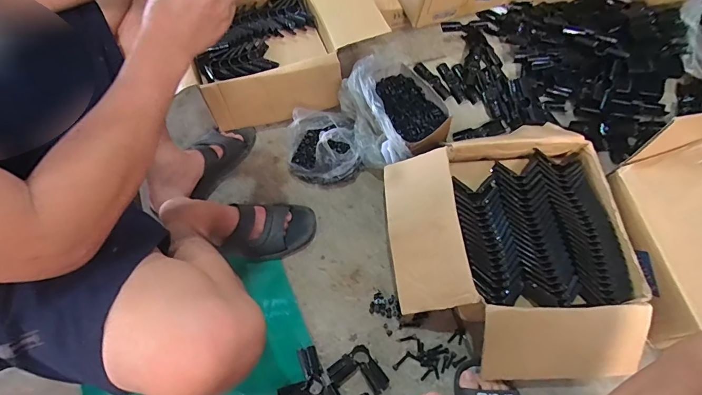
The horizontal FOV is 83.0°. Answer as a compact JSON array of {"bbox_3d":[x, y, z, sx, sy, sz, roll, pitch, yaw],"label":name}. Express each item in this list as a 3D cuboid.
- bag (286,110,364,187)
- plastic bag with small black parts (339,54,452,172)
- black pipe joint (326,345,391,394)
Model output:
[{"bbox_3d":[-0.063,-0.124,0.873,0.158,0.112,0.176,-13,64,-5],"label":"bag"},{"bbox_3d":[0.096,-0.198,0.911,0.211,0.112,0.266,-16,64,-8],"label":"plastic bag with small black parts"},{"bbox_3d":[0.013,0.311,0.688,0.082,0.030,0.085,-33,67,-14],"label":"black pipe joint"}]

